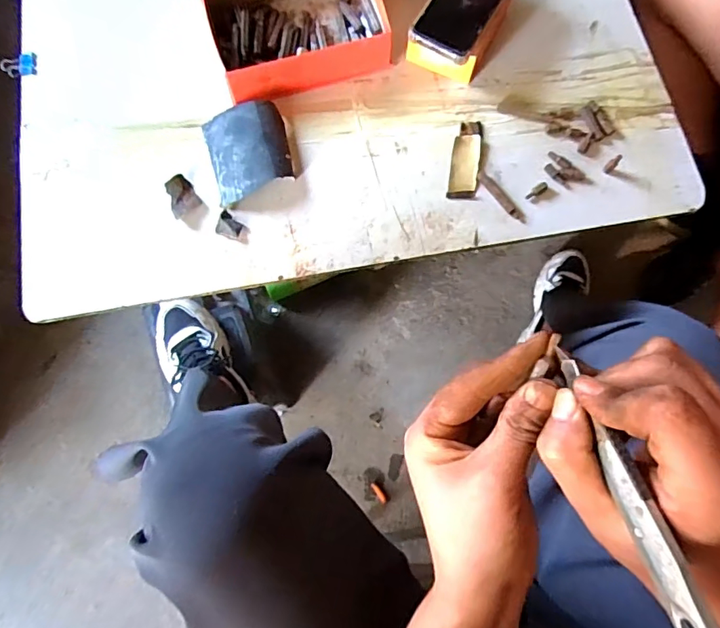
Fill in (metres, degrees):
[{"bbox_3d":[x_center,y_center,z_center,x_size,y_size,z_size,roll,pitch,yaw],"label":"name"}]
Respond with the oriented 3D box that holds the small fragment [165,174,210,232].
[{"bbox_3d":[-0.200,-0.128,0.568,0.034,0.008,0.067,-33,78,-10],"label":"small fragment"}]

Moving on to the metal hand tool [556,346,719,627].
[{"bbox_3d":[0.114,0.081,0.199,0.009,0.012,0.141,-16,68,-4],"label":"metal hand tool"}]

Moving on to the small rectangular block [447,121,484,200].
[{"bbox_3d":[0.128,-0.187,0.588,0.034,0.013,0.105,10,75,1],"label":"small rectangular block"}]

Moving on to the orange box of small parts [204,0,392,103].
[{"bbox_3d":[-0.100,-0.428,0.632,0.207,0.051,0.324,-18,76,-6],"label":"orange box of small parts"}]

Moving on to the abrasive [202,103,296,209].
[{"bbox_3d":[-0.129,-0.188,0.572,0.090,0.026,0.113,-14,76,-5],"label":"abrasive"}]

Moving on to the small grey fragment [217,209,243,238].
[{"bbox_3d":[-0.147,-0.102,0.563,0.027,0.007,0.027,14,75,2],"label":"small grey fragment"}]

